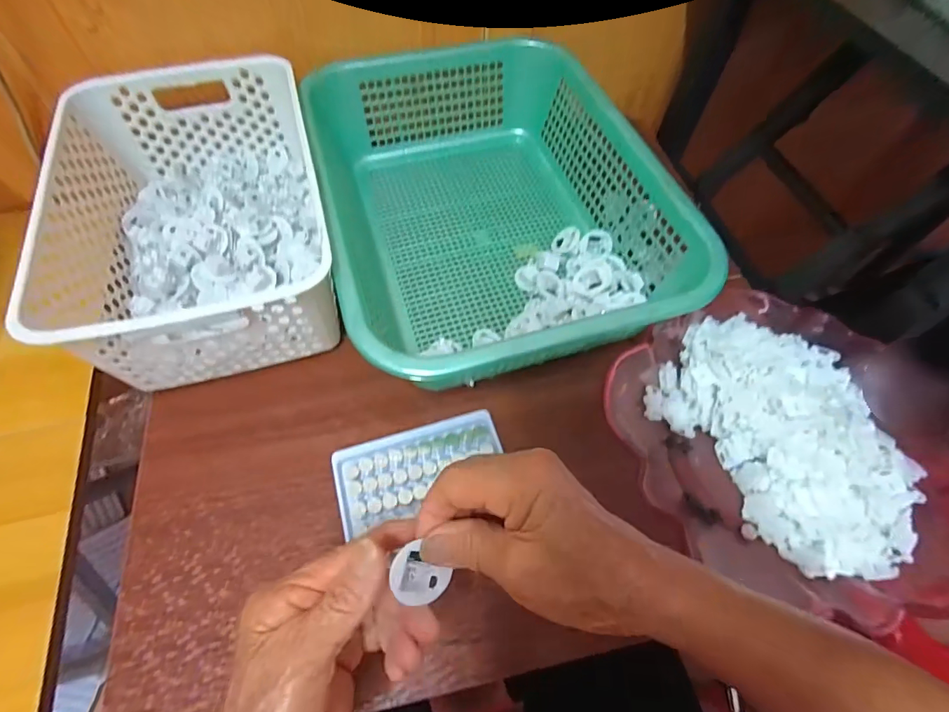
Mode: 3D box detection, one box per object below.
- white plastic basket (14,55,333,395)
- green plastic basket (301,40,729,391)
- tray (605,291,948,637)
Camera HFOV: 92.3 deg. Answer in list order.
[{"bbox_3d":[-0.245,-0.124,0.417,0.199,0.110,0.308,-16,62,-12],"label":"white plastic basket"},{"bbox_3d":[0.015,-0.150,0.443,0.290,0.099,0.381,-13,62,-10],"label":"green plastic basket"},{"bbox_3d":[0.231,0.067,0.348,0.254,0.056,0.233,31,64,14],"label":"tray"}]

